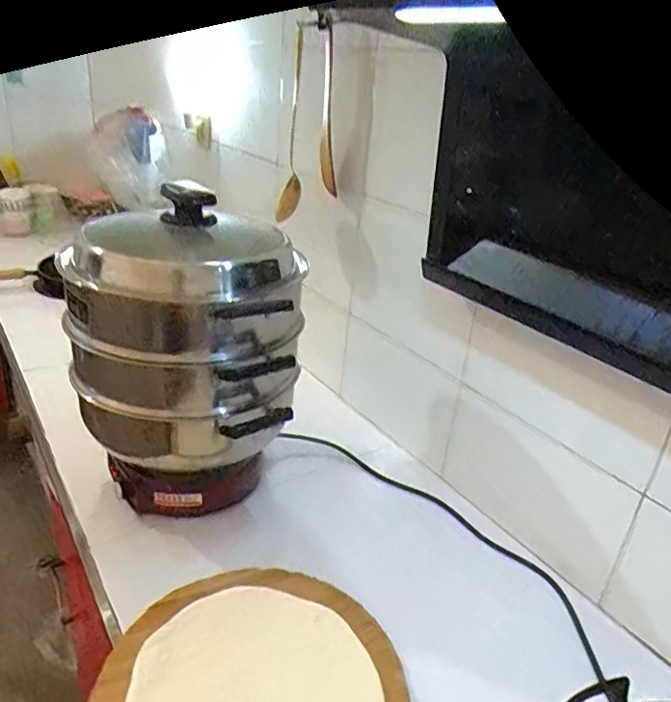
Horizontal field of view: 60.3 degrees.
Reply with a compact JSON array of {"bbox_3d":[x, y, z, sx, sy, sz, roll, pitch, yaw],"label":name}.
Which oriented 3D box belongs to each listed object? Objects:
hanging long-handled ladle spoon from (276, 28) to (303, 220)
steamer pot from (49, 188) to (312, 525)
[{"bbox_3d":[-0.086,-0.405,1.085,0.051,0.330,0.086,3,26,-5],"label":"hanging long-handled ladle spoon"},{"bbox_3d":[-0.219,0.012,0.910,0.311,0.473,0.283,4,26,-2],"label":"steamer pot"}]

